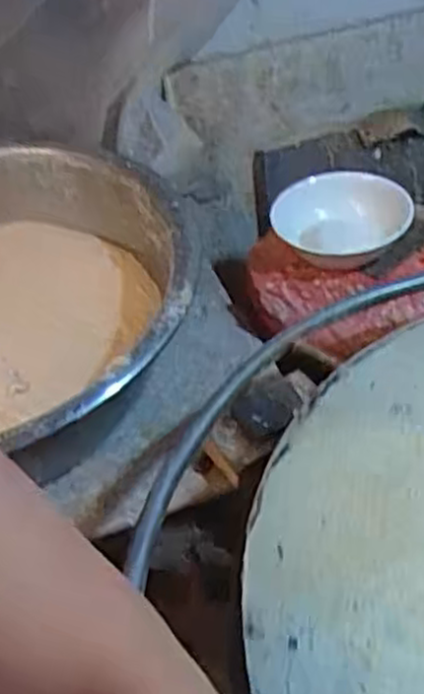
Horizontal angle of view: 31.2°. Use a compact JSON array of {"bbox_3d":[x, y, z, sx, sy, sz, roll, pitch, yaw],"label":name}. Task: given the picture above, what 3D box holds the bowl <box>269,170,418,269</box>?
[{"bbox_3d":[0.178,-0.171,1.046,0.168,0.067,0.168,-3,44,3],"label":"bowl"}]

